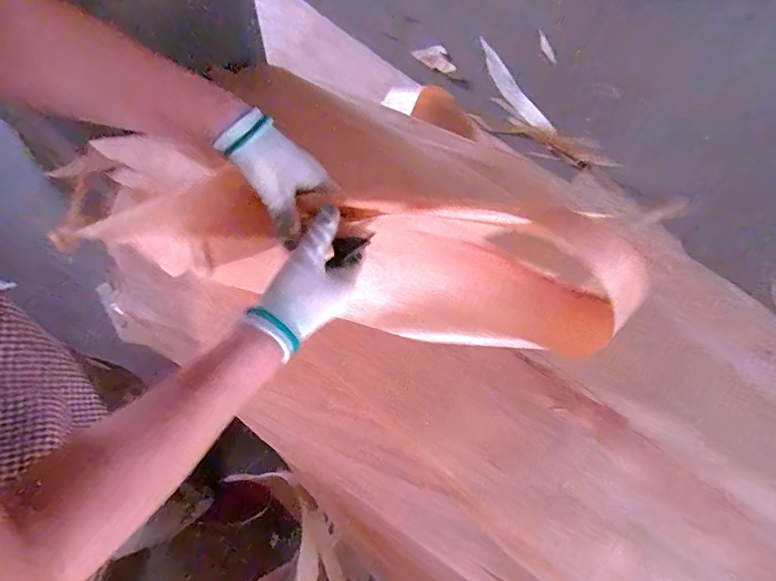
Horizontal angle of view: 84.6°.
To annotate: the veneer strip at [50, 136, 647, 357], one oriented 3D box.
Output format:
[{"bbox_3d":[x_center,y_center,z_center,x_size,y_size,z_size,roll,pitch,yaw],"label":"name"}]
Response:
[{"bbox_3d":[-0.034,-0.040,0.456,0.546,0.139,0.125,12,69,-4],"label":"veneer strip"}]

